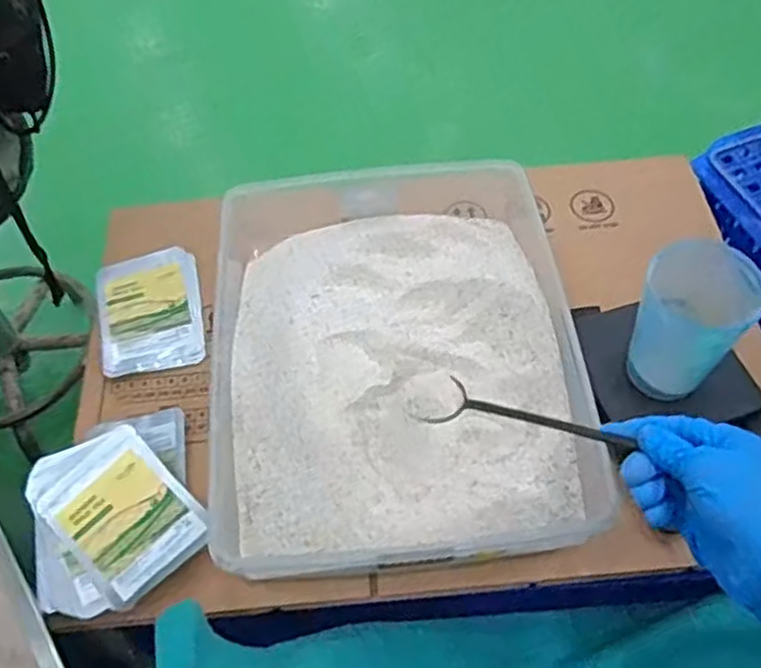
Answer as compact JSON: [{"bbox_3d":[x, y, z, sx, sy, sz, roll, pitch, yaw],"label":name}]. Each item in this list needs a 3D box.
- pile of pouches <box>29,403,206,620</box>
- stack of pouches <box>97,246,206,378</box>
[{"bbox_3d":[-0.202,0.131,0.579,0.124,0.014,0.153,-20,57,-10],"label":"pile of pouches"},{"bbox_3d":[-0.214,-0.020,0.706,0.093,0.012,0.133,-12,56,-5],"label":"stack of pouches"}]

